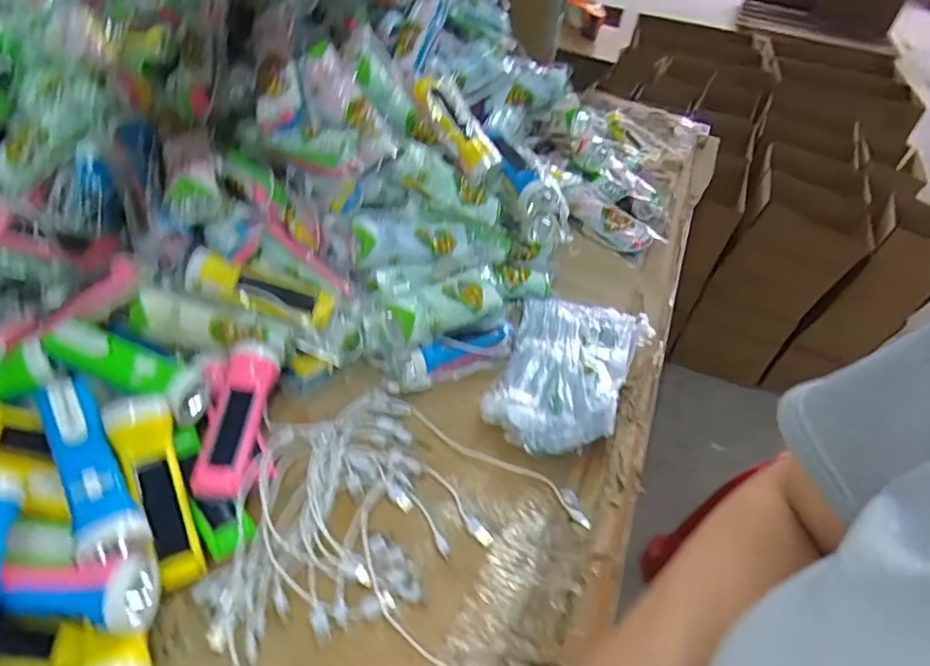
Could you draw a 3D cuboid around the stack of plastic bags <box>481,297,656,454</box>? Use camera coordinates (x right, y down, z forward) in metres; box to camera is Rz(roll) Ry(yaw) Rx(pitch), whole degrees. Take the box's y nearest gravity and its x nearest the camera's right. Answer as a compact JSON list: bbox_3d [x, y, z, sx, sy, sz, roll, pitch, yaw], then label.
[{"bbox_3d":[0.136,0.037,0.722,0.171,0.057,0.289,17,44,10],"label":"stack of plastic bags"}]

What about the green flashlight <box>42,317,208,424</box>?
[{"bbox_3d":[-0.339,0.036,0.590,0.159,0.049,0.052,21,44,14],"label":"green flashlight"}]

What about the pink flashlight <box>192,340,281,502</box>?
[{"bbox_3d":[-0.233,0.085,0.584,0.057,0.052,0.158,6,43,-1],"label":"pink flashlight"}]

